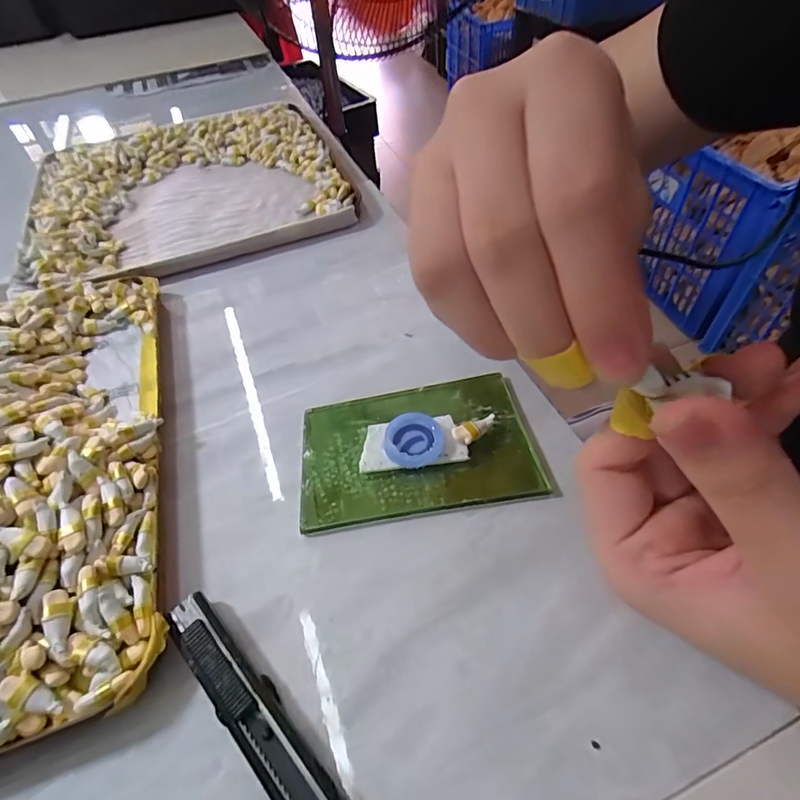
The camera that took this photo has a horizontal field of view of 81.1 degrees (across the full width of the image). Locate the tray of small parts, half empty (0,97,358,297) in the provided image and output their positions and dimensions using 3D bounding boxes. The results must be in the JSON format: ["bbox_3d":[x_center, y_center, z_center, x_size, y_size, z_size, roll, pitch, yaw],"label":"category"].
[{"bbox_3d":[-0.172,-0.173,0.380,0.237,0.028,0.221,-22,52,-12],"label":"tray of small parts, half empty"}]

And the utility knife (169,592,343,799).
[{"bbox_3d":[-0.035,0.111,0.142,0.015,0.011,0.128,-39,57,-24],"label":"utility knife"}]

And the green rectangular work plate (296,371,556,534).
[{"bbox_3d":[0.007,0.019,0.213,0.103,0.011,0.066,-9,50,-2],"label":"green rectangular work plate"}]

